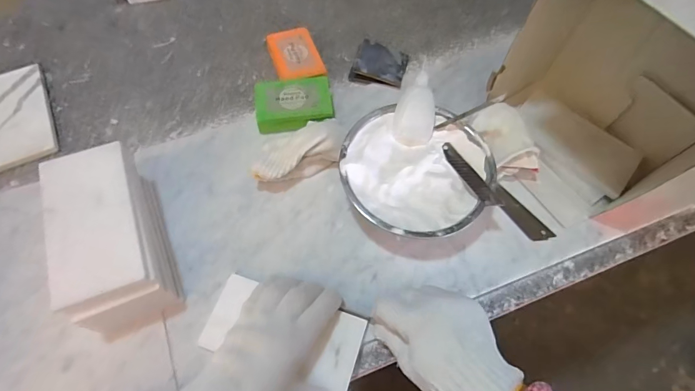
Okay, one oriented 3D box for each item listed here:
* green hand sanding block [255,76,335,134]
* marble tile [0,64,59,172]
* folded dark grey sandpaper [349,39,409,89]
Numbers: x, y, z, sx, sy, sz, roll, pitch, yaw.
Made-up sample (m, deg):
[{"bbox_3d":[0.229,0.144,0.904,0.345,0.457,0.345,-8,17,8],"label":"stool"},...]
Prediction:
[{"bbox_3d":[-0.065,-0.108,0.493,0.095,0.040,0.072,-2,62,-2],"label":"green hand sanding block"},{"bbox_3d":[-0.414,-0.099,0.490,0.074,0.014,0.143,-22,65,-12],"label":"marble tile"},{"bbox_3d":[0.046,-0.183,0.546,0.070,0.023,0.070,16,63,7],"label":"folded dark grey sandpaper"}]

